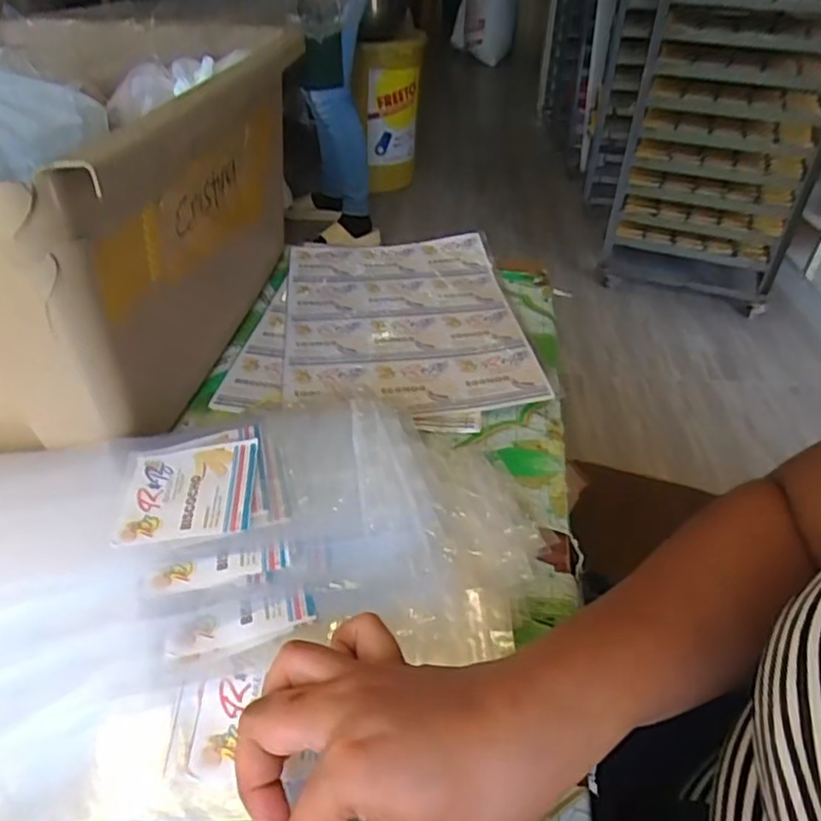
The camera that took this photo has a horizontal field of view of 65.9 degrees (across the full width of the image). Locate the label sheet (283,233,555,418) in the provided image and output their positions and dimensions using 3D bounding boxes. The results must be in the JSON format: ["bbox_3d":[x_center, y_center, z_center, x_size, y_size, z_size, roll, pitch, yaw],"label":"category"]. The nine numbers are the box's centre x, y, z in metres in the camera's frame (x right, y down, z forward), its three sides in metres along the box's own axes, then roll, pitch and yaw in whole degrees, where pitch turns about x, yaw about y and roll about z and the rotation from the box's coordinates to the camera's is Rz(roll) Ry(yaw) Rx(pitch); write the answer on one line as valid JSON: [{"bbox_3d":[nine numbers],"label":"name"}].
[{"bbox_3d":[-0.008,-0.091,0.597,0.213,0.011,0.289,-4,41,-7],"label":"label sheet"}]

